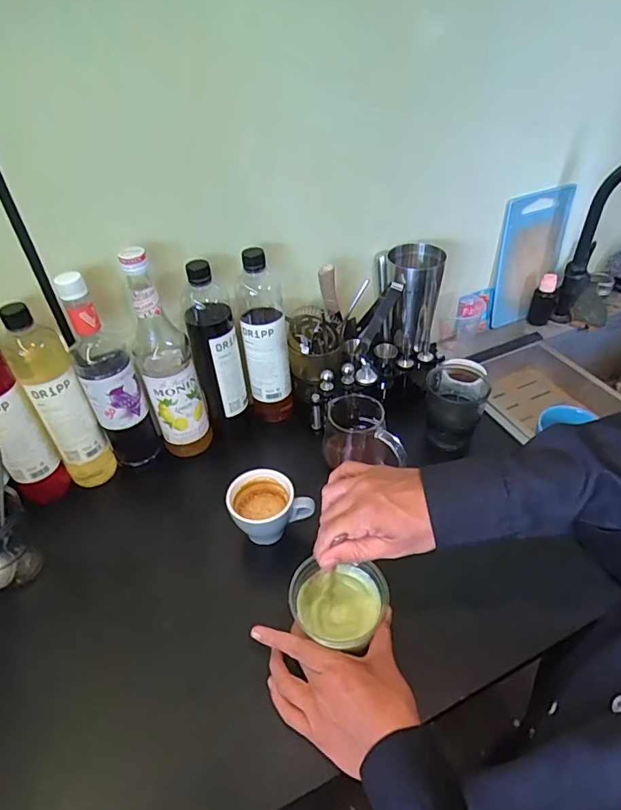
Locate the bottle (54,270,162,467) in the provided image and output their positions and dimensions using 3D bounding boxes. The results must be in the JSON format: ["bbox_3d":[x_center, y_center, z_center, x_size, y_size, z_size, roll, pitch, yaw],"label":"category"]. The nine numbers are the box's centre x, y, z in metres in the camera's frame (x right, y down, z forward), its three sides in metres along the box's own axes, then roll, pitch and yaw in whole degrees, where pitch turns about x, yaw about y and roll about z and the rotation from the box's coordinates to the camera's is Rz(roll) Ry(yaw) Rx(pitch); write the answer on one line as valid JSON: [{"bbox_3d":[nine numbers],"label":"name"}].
[{"bbox_3d":[-0.269,-0.032,0.657,0.069,0.310,0.079,-20,44,-18],"label":"bottle"}]

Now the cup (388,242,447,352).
[{"bbox_3d":[0.162,-0.161,0.778,0.077,0.168,0.092,3,42,7],"label":"cup"}]

